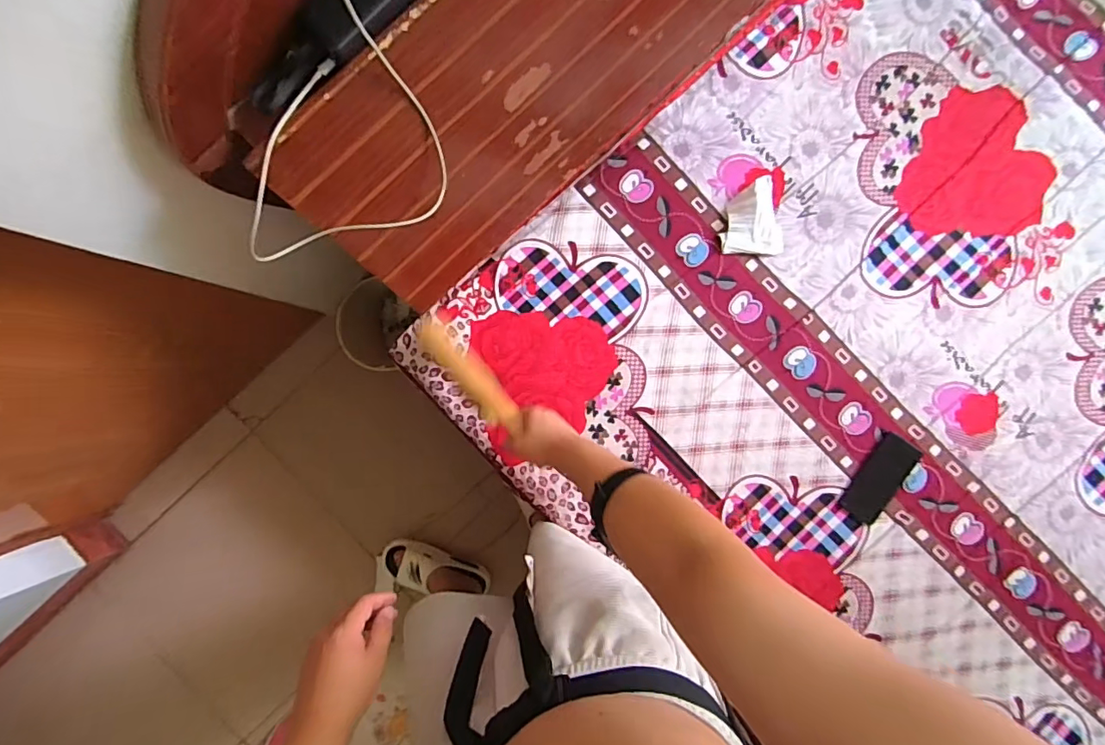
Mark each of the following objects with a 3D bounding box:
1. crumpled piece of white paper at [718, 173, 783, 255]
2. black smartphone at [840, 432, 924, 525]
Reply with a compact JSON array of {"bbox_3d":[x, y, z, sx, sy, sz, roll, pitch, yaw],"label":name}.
[{"bbox_3d":[0.364,-0.283,0.924,0.109,0.026,0.135,0,91,-3],"label":"crumpled piece of white paper"},{"bbox_3d":[0.615,0.200,0.953,0.087,0.018,0.165,32,90,-3],"label":"black smartphone"}]

